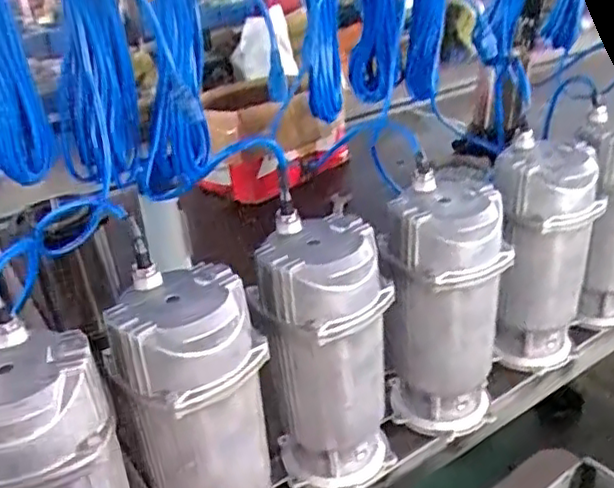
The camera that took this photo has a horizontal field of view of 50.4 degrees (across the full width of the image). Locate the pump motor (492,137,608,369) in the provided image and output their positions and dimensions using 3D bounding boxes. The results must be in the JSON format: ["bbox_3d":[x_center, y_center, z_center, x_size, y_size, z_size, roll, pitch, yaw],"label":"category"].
[{"bbox_3d":[0.307,0.021,0.867,0.131,0.289,0.114,7,30,20],"label":"pump motor"}]

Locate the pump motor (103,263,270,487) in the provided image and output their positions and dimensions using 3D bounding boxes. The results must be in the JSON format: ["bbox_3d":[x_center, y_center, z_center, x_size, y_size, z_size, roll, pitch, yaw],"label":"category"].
[{"bbox_3d":[-0.102,0.178,0.636,0.129,0.290,0.108,-18,31,-24],"label":"pump motor"}]

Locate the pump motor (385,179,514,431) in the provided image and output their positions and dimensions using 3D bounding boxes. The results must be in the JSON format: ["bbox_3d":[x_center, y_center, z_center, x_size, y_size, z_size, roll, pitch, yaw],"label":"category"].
[{"bbox_3d":[0.162,0.084,0.769,0.129,0.289,0.116,2,29,11],"label":"pump motor"}]

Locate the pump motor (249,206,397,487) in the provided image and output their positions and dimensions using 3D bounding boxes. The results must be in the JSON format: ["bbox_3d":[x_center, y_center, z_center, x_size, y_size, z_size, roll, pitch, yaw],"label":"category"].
[{"bbox_3d":[0.021,0.127,0.709,0.121,0.289,0.119,13,33,28],"label":"pump motor"}]

